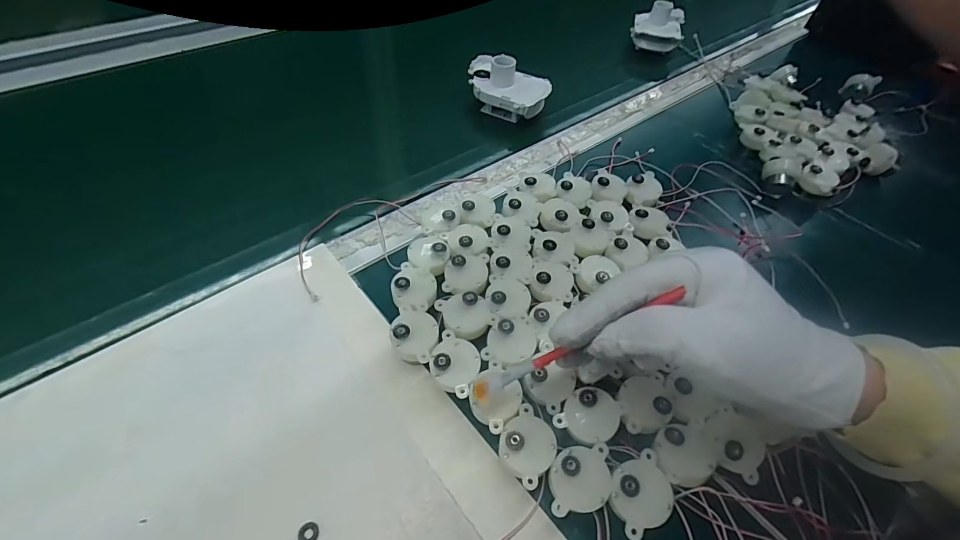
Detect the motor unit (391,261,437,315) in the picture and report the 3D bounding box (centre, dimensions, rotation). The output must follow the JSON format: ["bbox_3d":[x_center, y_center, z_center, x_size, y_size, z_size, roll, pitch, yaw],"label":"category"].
[{"bbox_3d":[-0.048,0.016,0.308,0.031,0.029,0.043,-9,53,-10],"label":"motor unit"}]

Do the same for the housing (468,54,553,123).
[{"bbox_3d":[0.030,-0.209,0.483,0.096,0.054,0.069,17,53,10],"label":"housing"}]

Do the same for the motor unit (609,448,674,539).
[{"bbox_3d":[0.086,0.125,0.234,0.039,0.031,0.031,-20,56,-18],"label":"motor unit"}]

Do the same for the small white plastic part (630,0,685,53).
[{"bbox_3d":[0.259,-0.355,0.610,0.067,0.050,0.070,19,52,10],"label":"small white plastic part"}]

